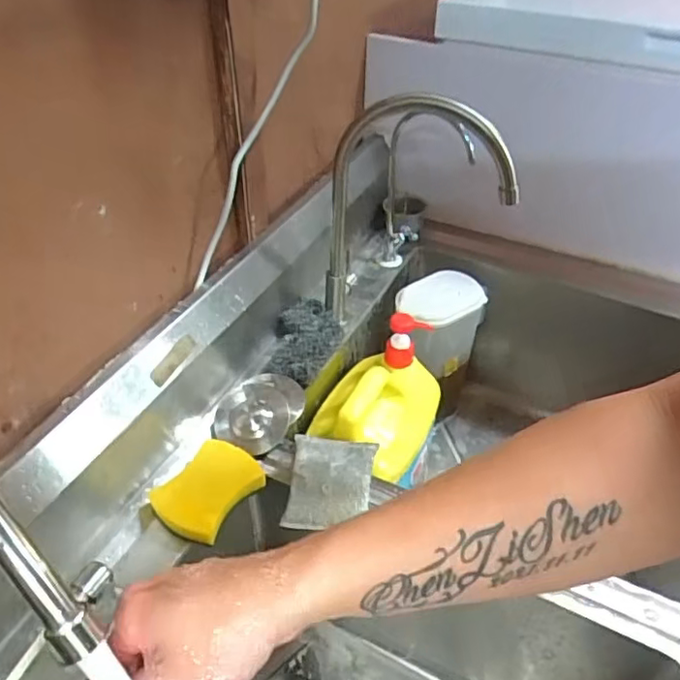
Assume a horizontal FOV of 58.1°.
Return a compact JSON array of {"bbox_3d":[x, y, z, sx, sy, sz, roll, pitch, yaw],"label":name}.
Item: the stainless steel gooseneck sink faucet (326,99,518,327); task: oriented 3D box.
[{"bbox_3d":[0.089,-0.138,0.717,0.208,0.285,0.045,11,43,11],"label":"stainless steel gooseneck sink faucet"}]

